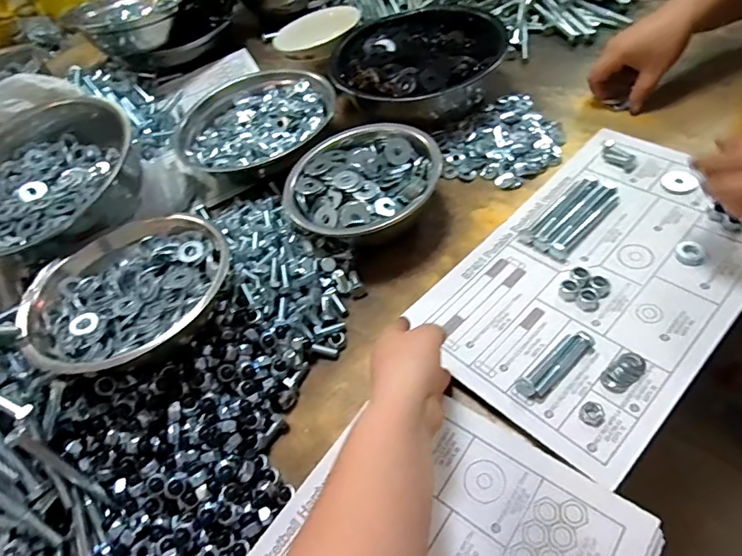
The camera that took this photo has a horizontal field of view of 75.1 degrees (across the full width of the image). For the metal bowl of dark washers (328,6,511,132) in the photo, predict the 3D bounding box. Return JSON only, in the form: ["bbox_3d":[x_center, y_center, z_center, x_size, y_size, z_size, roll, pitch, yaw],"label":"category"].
[{"bbox_3d":[0.064,-0.304,0.684,0.228,0.066,0.215,-6,52,7],"label":"metal bowl of dark washers"}]

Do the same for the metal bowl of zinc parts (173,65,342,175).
[{"bbox_3d":[-0.154,-0.216,0.667,0.208,0.054,0.194,-5,52,8],"label":"metal bowl of zinc parts"}]

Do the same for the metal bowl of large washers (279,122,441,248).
[{"bbox_3d":[-0.012,-0.104,0.548,0.172,0.059,0.164,-6,52,7],"label":"metal bowl of large washers"}]

